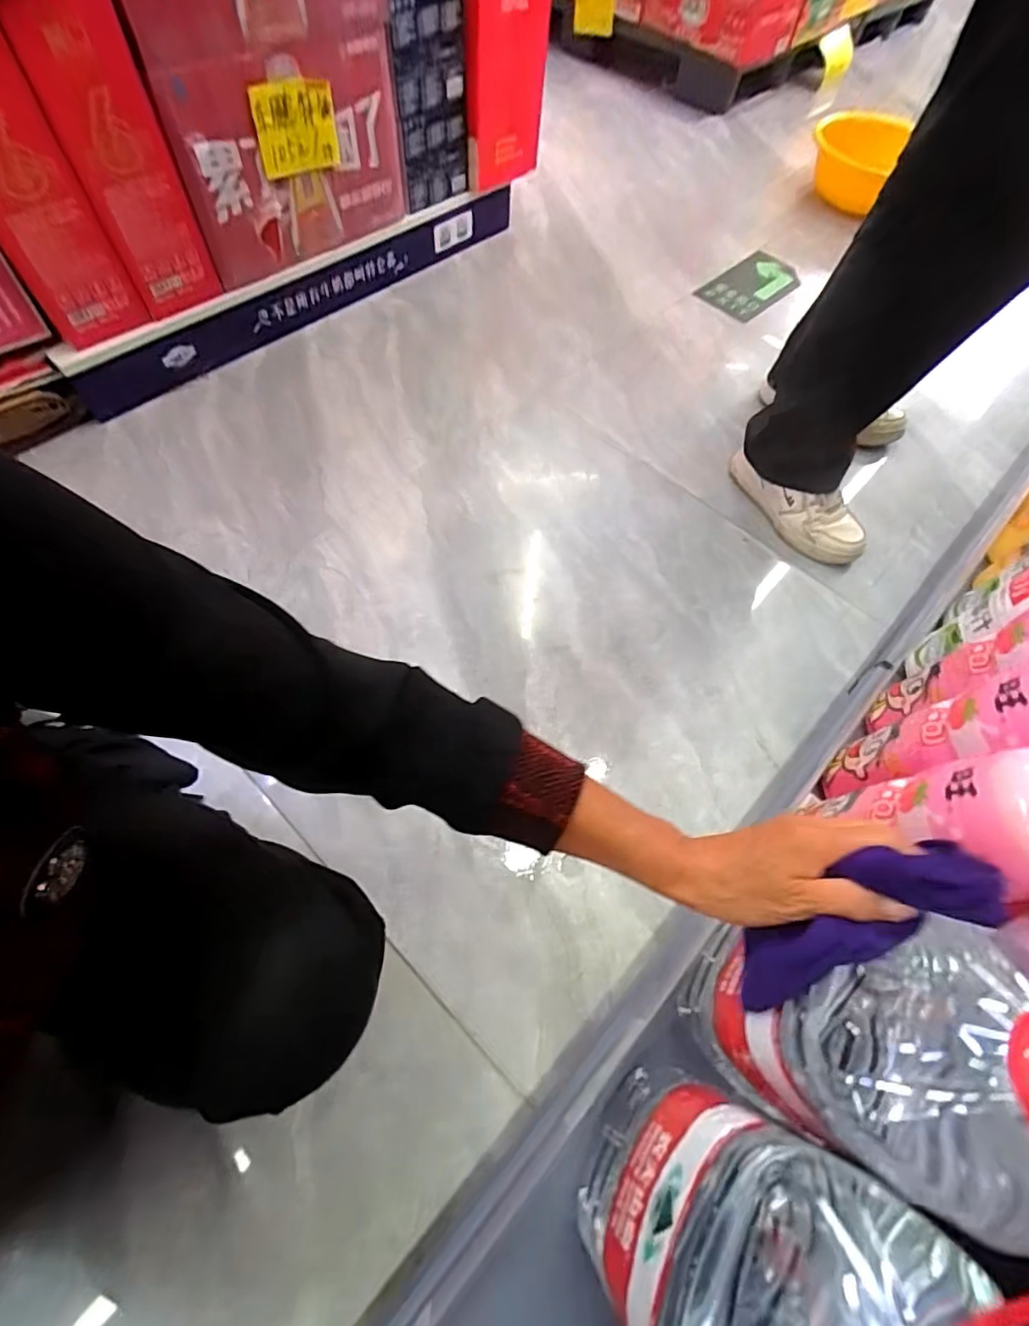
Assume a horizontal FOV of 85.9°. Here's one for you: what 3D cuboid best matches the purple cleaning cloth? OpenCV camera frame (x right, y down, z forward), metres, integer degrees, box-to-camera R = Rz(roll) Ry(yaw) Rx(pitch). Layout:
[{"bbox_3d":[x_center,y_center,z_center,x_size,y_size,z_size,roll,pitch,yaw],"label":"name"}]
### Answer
[{"bbox_3d":[0.187,0.153,0.311,0.156,0.042,0.052,-43,66,22],"label":"purple cleaning cloth"}]

